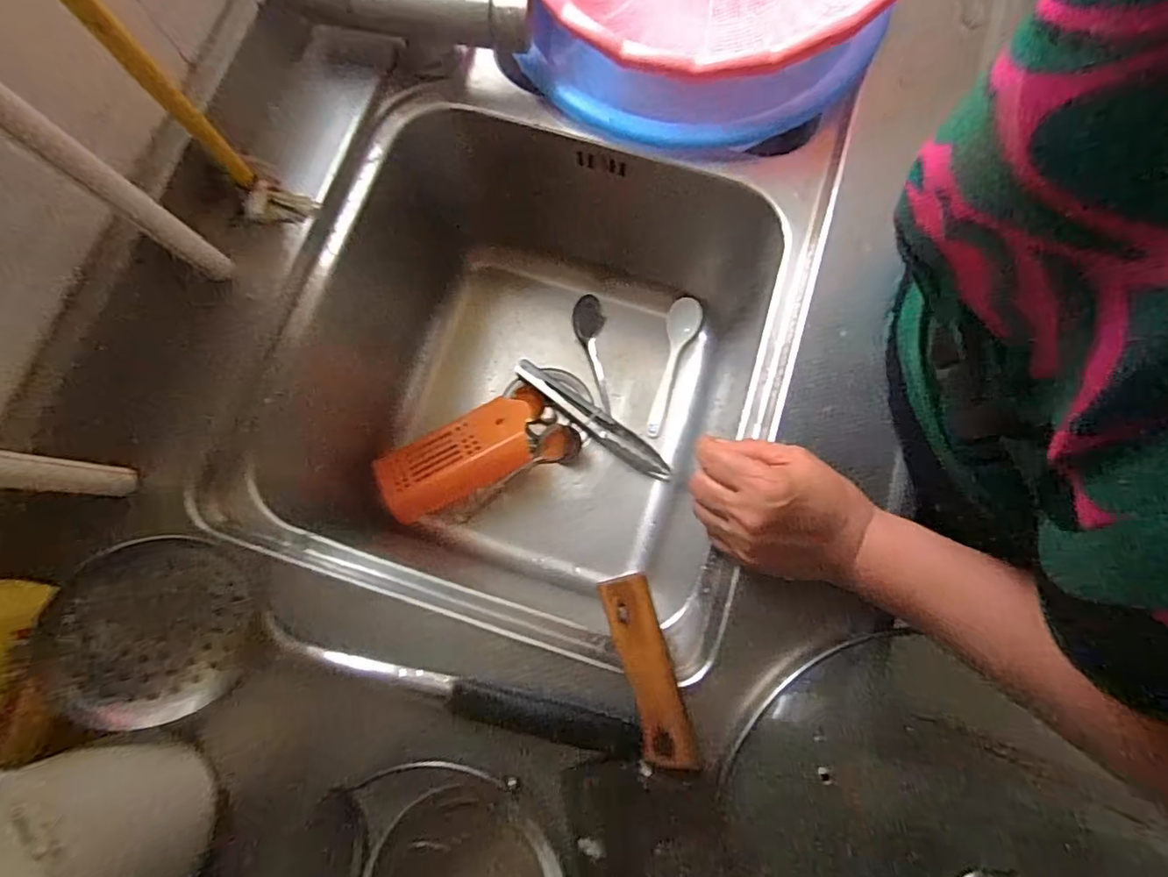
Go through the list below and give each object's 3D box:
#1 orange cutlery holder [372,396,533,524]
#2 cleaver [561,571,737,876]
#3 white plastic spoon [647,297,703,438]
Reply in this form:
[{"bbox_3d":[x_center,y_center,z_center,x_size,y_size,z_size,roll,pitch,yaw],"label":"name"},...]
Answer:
[{"bbox_3d":[-0.131,0.019,0.601,0.168,0.070,0.080,-27,80,-5],"label":"orange cutlery holder"},{"bbox_3d":[0.039,0.247,0.336,0.092,0.022,0.307,-14,80,-3],"label":"cleaver"},{"bbox_3d":[0.106,-0.084,0.649,0.037,0.013,0.168,11,79,2],"label":"white plastic spoon"}]

